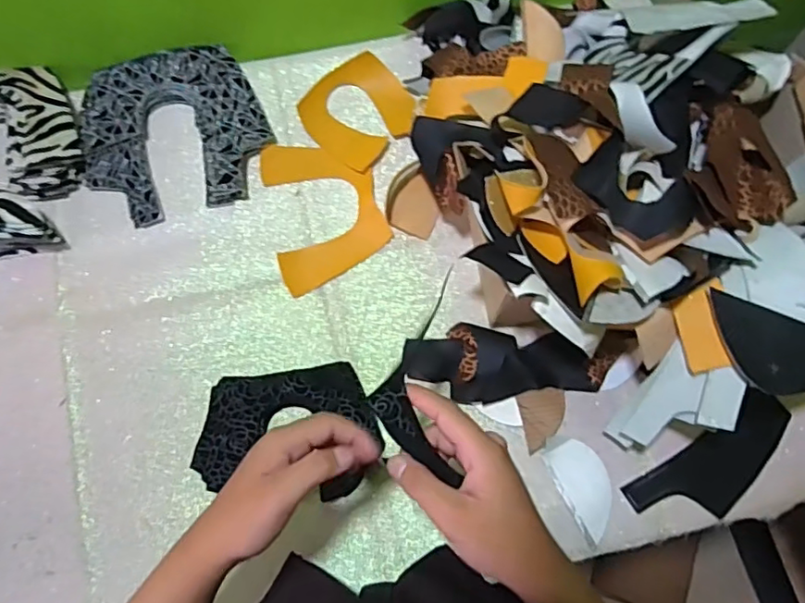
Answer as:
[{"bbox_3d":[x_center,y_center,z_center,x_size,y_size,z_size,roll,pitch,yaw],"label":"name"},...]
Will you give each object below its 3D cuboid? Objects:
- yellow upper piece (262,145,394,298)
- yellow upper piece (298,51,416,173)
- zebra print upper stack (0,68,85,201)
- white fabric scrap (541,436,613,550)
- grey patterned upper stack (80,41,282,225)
[{"bbox_3d":[-0.082,-0.099,0.626,0.115,0.008,0.167,-15,73,-7],"label":"yellow upper piece"},{"bbox_3d":[-0.048,-0.215,0.658,0.113,0.023,0.114,-42,78,-14],"label":"yellow upper piece"},{"bbox_3d":[-0.425,-0.174,0.611,0.167,0.033,0.137,-10,72,-5],"label":"zebra print upper stack"},{"bbox_3d":[0.169,0.171,0.547,0.048,0.004,0.095,-25,74,-10],"label":"white fabric scrap"},{"bbox_3d":[-0.246,-0.184,0.636,0.188,0.034,0.184,-17,73,-7],"label":"grey patterned upper stack"}]

